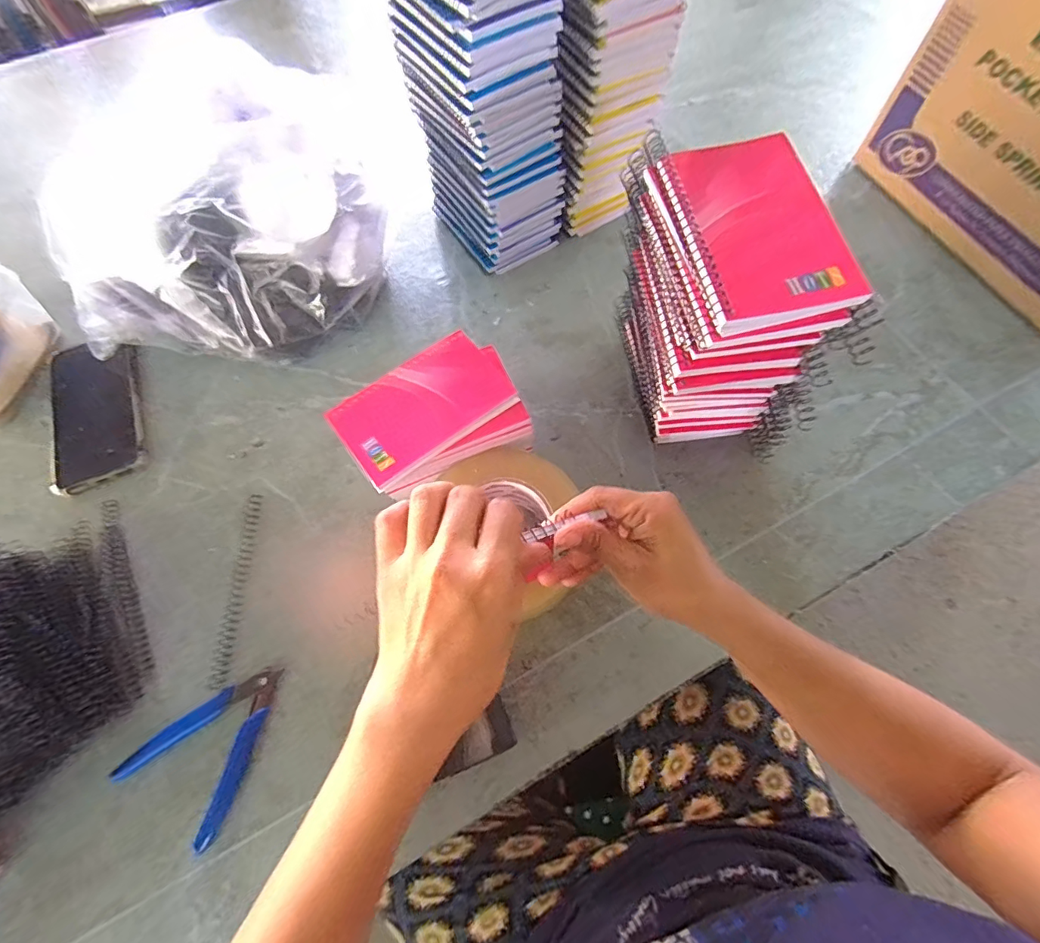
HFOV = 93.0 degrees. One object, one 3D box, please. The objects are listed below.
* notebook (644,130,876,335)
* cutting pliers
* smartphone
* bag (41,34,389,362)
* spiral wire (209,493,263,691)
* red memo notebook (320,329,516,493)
[{"bbox_3d":[0.133,-0.148,0.288,0.085,0.012,0.140,-11,66,-3],"label":"notebook"},{"bbox_3d":[-0.226,0.194,0.364,0.087,0.012,0.108,25,70,12],"label":"cutting pliers"},{"bbox_3d":[-0.414,-0.059,0.480,0.077,0.011,0.162,-23,67,-8],"label":"smartphone"},{"bbox_3d":[-0.284,-0.258,0.495,0.291,0.141,0.261,2,66,3],"label":"bag"},{"bbox_3d":[-0.235,0.093,0.409,0.012,0.006,0.157,-2,66,1],"label":"spiral wire"},{"bbox_3d":[-0.077,-0.052,0.387,0.130,0.008,0.083,-35,70,-13],"label":"red memo notebook"}]

